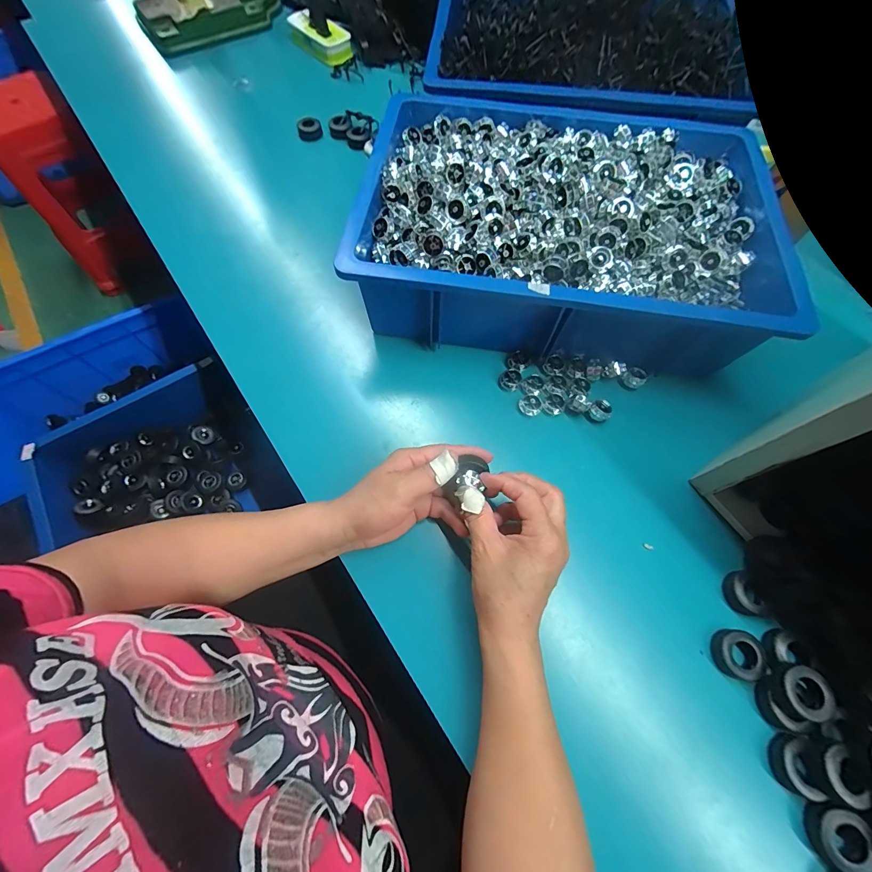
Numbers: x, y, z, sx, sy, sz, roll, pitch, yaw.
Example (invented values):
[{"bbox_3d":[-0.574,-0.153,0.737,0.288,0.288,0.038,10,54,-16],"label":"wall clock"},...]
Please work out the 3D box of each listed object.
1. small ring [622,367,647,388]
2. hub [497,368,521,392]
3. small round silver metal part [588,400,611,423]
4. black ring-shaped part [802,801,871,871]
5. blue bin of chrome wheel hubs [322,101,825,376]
[{"bbox_3d":[0.227,-0.066,0.429,0.023,0.020,0.018,42,72,15],"label":"small ring"},{"bbox_3d":[0.084,-0.064,0.422,0.028,0.009,0.024,-41,73,-16],"label":"hub"},{"bbox_3d":[0.179,-0.026,0.409,0.022,0.019,0.018,42,72,15],"label":"small round silver metal part"},{"bbox_3d":[0.291,0.291,0.271,0.033,0.023,0.038,-2,67,-2],"label":"black ring-shaped part"},{"bbox_3d":[0.149,-0.243,0.448,0.456,0.115,0.347,7,67,2],"label":"blue bin of chrome wheel hubs"}]

